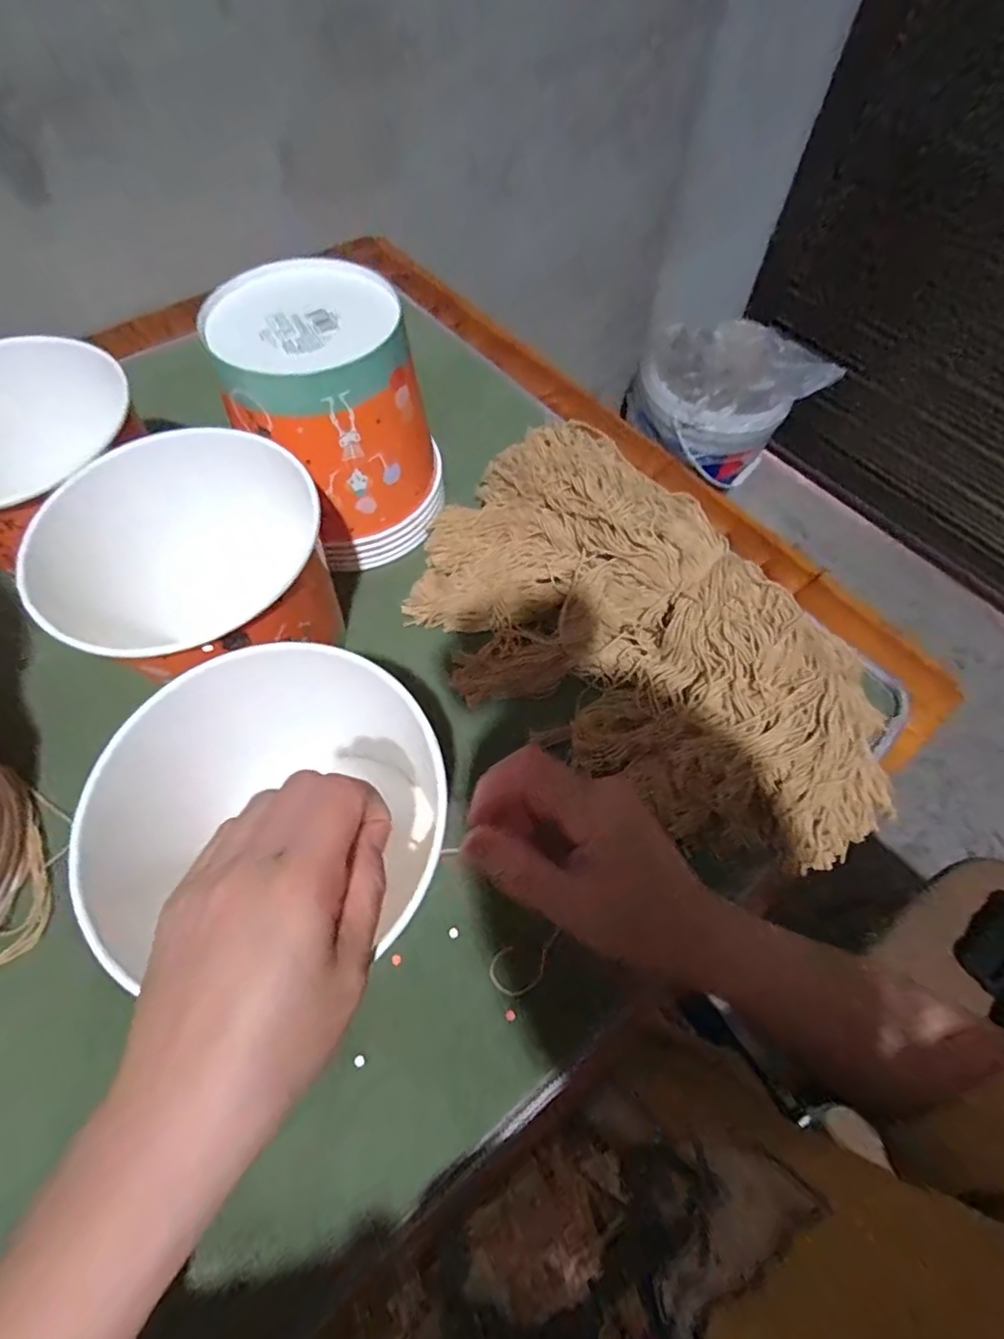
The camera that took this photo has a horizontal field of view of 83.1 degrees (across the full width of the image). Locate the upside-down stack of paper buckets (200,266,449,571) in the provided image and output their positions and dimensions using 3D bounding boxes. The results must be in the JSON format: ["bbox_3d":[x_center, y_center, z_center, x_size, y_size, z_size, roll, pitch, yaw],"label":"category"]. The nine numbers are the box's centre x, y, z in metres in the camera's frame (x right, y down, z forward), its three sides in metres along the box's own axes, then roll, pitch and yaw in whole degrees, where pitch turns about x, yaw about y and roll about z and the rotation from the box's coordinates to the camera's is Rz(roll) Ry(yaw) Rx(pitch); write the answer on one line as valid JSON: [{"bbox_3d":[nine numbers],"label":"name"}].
[{"bbox_3d":[-0.130,-0.190,0.437,0.134,0.160,0.140,-28,66,-16],"label":"upside-down stack of paper buckets"}]

